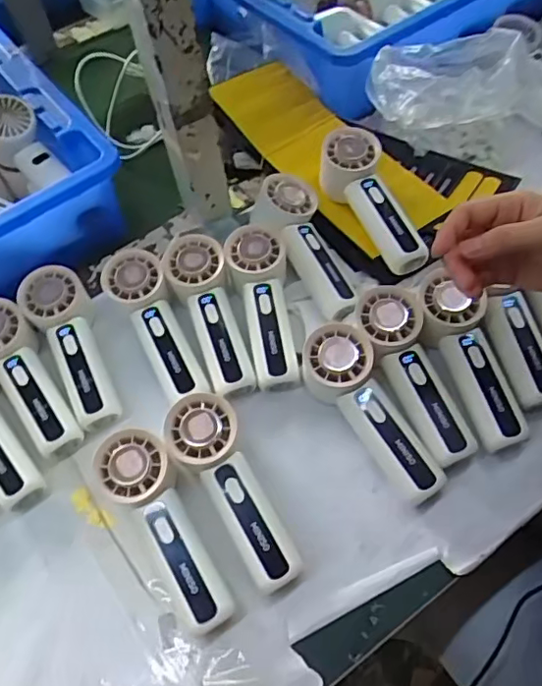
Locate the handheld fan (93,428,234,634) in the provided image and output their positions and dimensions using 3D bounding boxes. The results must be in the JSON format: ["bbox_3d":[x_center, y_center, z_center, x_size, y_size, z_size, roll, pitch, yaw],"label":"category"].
[{"bbox_3d":[-0.075,0.136,0.417,0.054,0.050,0.153,-34,64,-15],"label":"handheld fan"}]

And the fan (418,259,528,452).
[{"bbox_3d":[0.174,0.013,0.496,0.054,0.033,0.162,-16,69,-4],"label":"fan"}]

